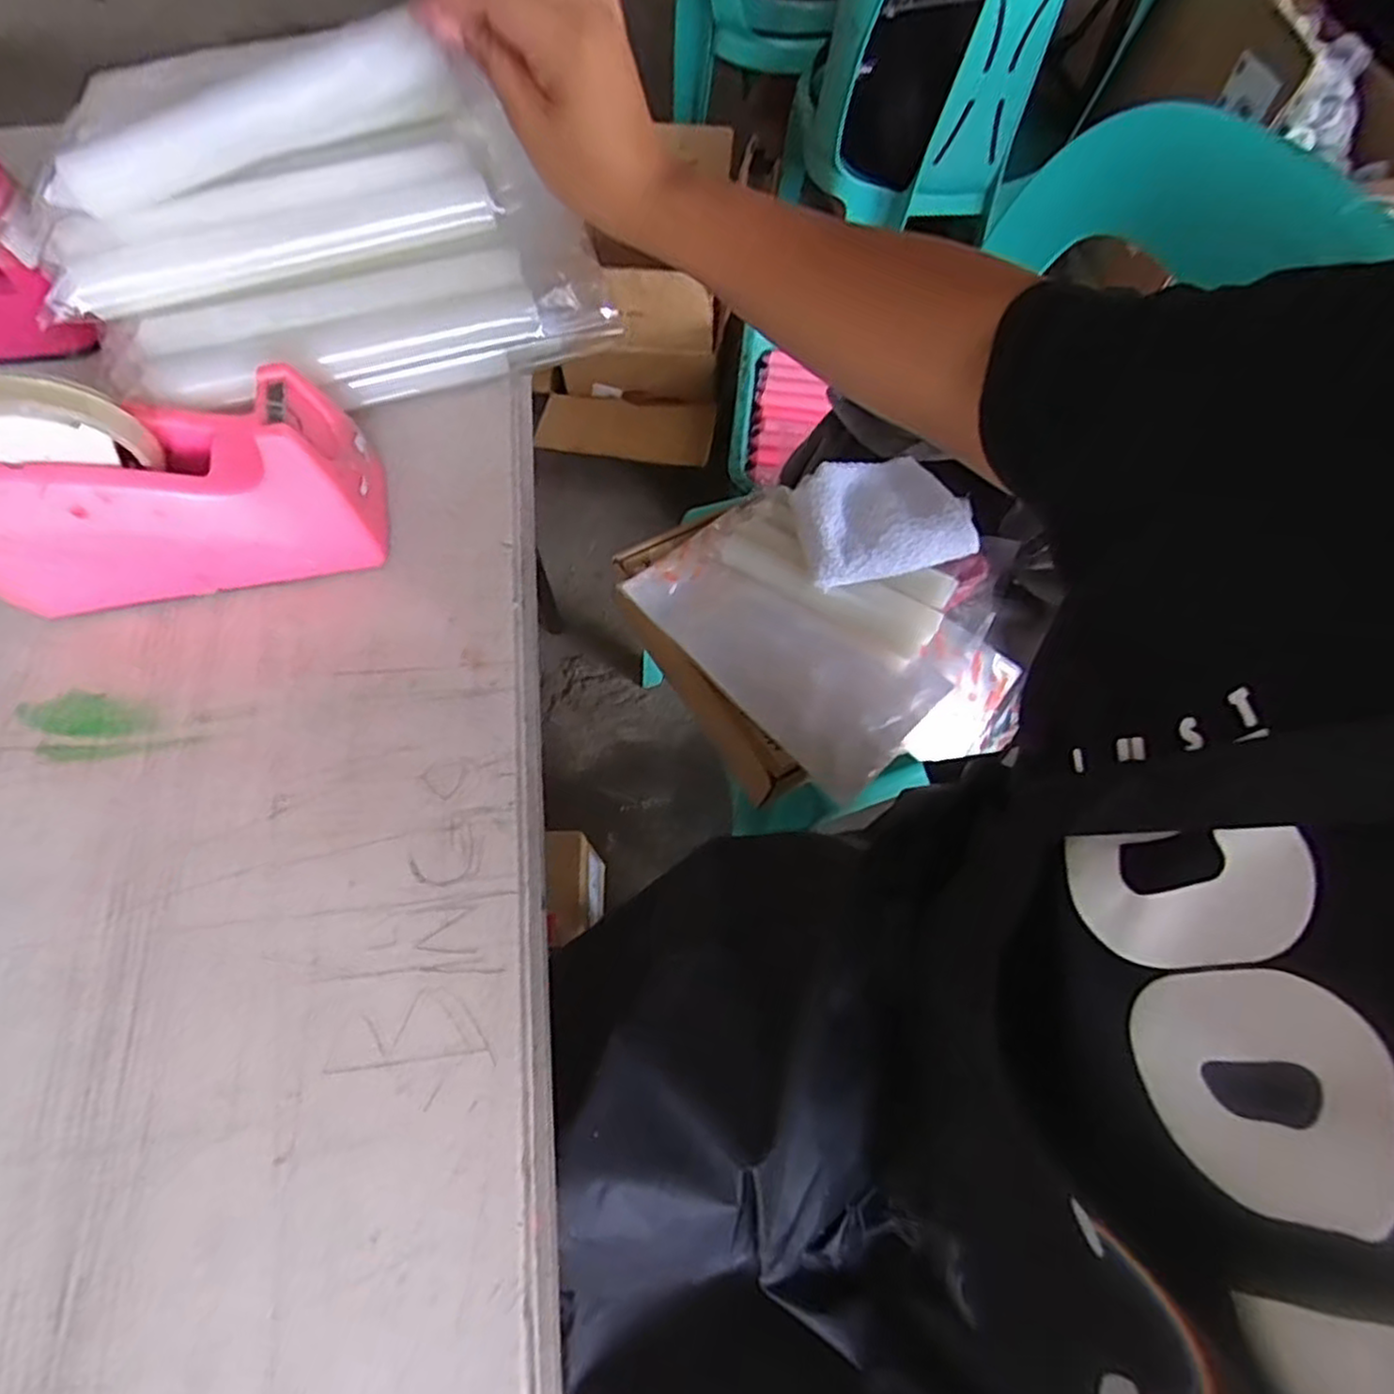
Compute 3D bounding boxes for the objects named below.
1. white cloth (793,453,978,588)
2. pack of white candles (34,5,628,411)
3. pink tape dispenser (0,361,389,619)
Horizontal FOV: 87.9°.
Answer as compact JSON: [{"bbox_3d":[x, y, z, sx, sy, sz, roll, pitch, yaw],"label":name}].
[{"bbox_3d":[0.167,-0.159,0.652,0.143,0.044,0.125,-10,66,-5],"label":"white cloth"},{"bbox_3d":[-0.193,-0.250,0.383,0.257,0.034,0.166,-16,110,-8],"label":"pack of white candles"},{"bbox_3d":[-0.269,-0.101,0.362,0.196,0.119,0.068,-13,66,-6],"label":"pink tape dispenser"}]

